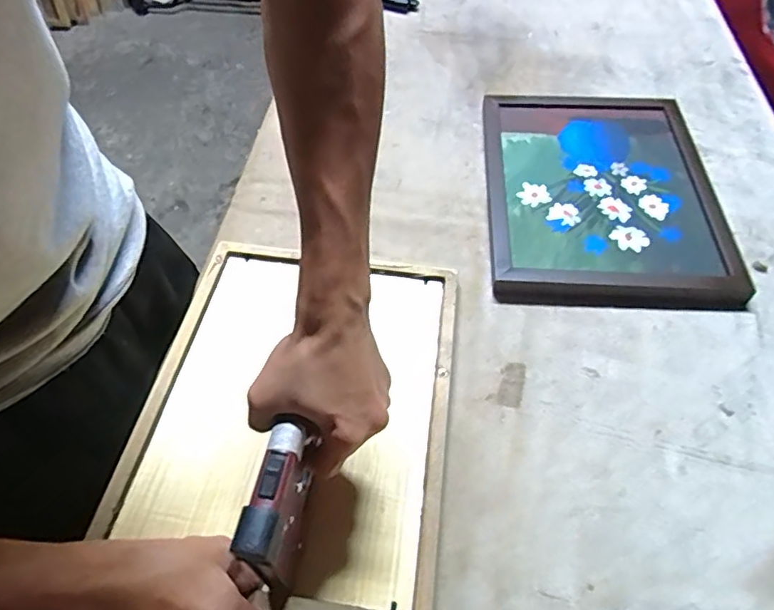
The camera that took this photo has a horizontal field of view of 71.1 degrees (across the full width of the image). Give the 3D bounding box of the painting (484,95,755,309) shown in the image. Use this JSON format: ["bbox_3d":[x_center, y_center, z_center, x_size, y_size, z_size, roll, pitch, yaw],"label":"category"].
[{"bbox_3d":[0.254,-0.152,0.658,0.254,0.034,0.364,3,54,3],"label":"painting"}]

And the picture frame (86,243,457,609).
[{"bbox_3d":[-0.076,0.089,0.479,0.256,0.023,0.328,7,54,3],"label":"picture frame"}]

